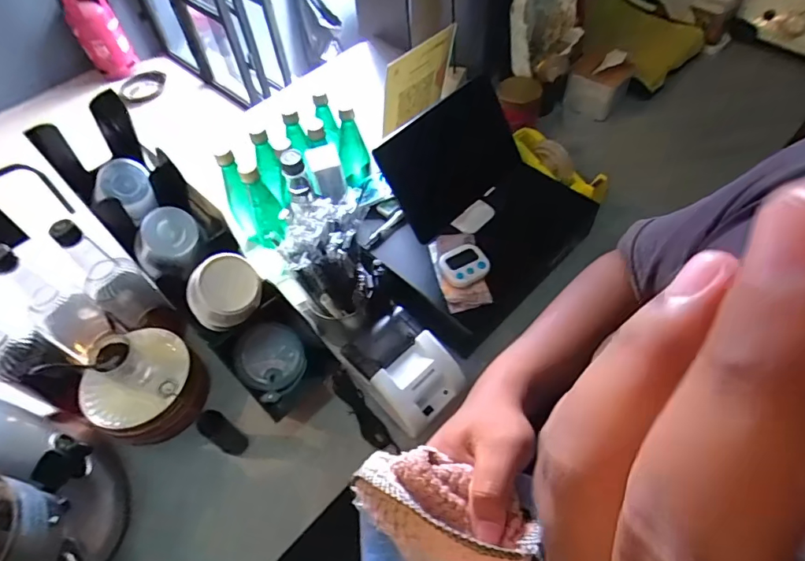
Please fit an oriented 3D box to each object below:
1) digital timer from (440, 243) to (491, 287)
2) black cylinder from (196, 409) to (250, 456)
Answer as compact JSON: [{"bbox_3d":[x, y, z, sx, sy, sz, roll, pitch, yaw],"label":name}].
[{"bbox_3d":[0.092,-0.024,0.719,0.066,0.015,0.062,-26,55,-16],"label":"digital timer"},{"bbox_3d":[-0.238,0.209,0.644,0.032,0.105,0.033,-1,52,2],"label":"black cylinder"}]

